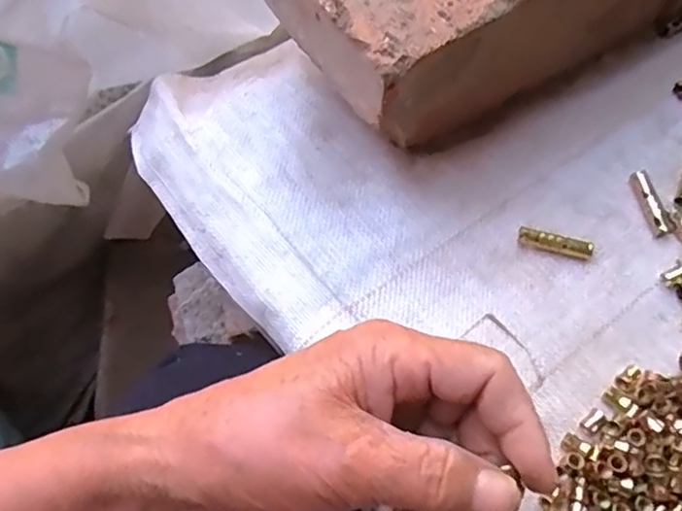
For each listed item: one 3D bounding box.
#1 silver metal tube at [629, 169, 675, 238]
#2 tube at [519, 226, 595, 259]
[{"bbox_3d":[0.177,-0.030,0.340,0.010,0.009,0.039,-16,70,-5],"label":"silver metal tube"},{"bbox_3d":[0.118,-0.006,0.329,0.039,0.010,0.009,16,70,7],"label":"tube"}]

